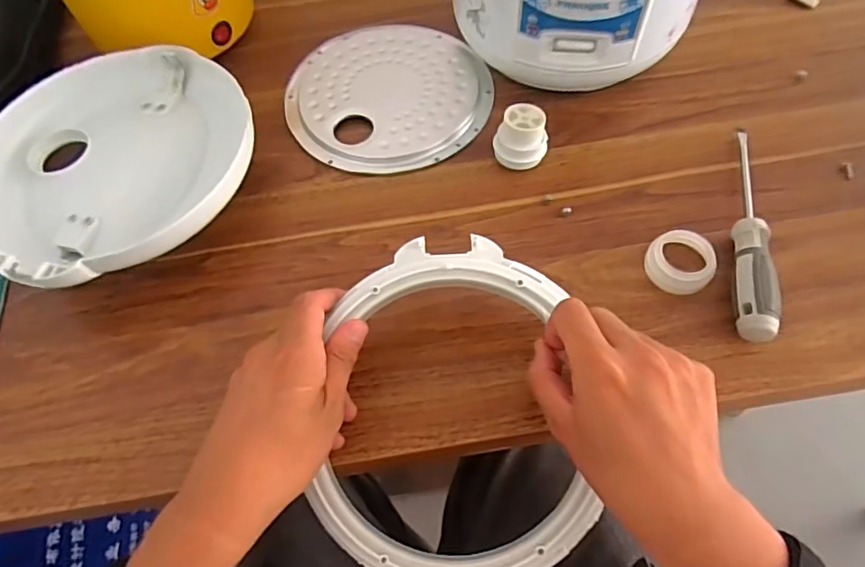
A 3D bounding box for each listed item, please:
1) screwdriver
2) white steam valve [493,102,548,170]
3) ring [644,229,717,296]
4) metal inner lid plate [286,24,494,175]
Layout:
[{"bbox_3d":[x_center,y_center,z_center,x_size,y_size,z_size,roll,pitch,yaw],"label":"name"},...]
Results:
[{"bbox_3d":[0.223,-0.046,0.394,0.023,0.029,0.186,8,61,9],"label":"screwdriver"},{"bbox_3d":[0.071,-0.113,0.437,0.036,0.038,0.037,-2,60,3],"label":"white steam valve"},{"bbox_3d":[0.172,-0.015,0.387,0.043,0.016,0.043,-2,60,3],"label":"ring"},{"bbox_3d":[-0.040,-0.172,0.492,0.173,0.007,0.176,-2,60,3],"label":"metal inner lid plate"}]

